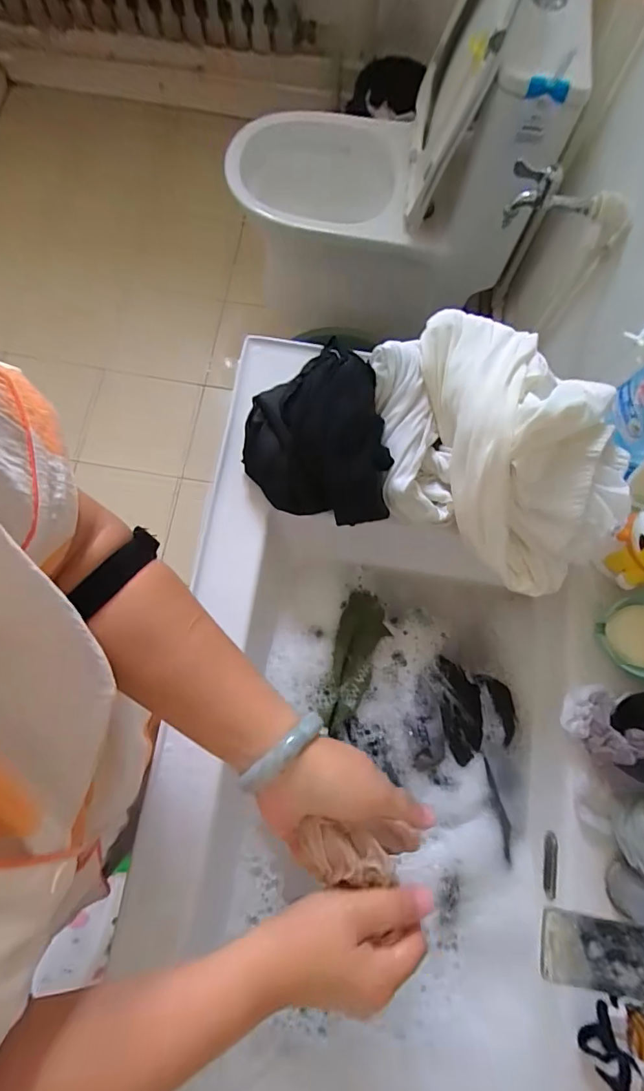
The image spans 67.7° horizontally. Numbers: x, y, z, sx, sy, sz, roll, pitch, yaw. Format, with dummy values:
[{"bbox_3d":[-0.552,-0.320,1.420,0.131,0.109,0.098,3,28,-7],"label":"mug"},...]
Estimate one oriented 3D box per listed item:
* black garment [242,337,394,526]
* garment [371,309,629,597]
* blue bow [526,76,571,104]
[{"bbox_3d":[-0.005,-0.115,0.478,0.144,0.064,0.168,4,76,0],"label":"black garment"},{"bbox_3d":[0.155,-0.096,0.440,0.195,0.098,0.276,-31,79,-8],"label":"garment"},{"bbox_3d":[0.376,-0.757,0.797,0.070,0.036,0.015,0,76,-2],"label":"blue bow"}]

